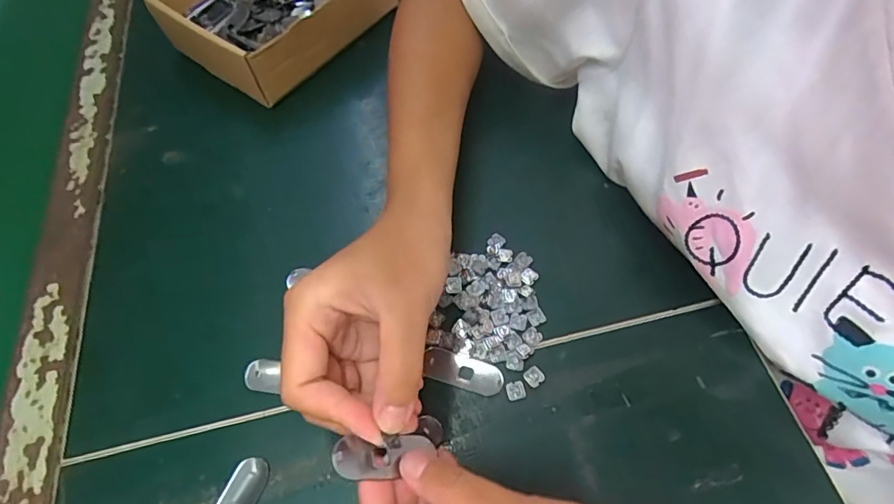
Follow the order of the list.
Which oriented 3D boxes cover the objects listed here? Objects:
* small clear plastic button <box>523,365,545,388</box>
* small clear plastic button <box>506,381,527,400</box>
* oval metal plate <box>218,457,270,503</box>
[{"bbox_3d":[0.050,0.071,0.279,0.010,0.004,0.010,-37,65,-15],"label":"small clear plastic button"},{"bbox_3d":[0.039,0.078,0.276,0.010,0.004,0.010,-14,61,-3],"label":"small clear plastic button"},{"bbox_3d":[-0.112,0.134,0.256,0.018,0.004,0.050,20,64,15],"label":"oval metal plate"}]

